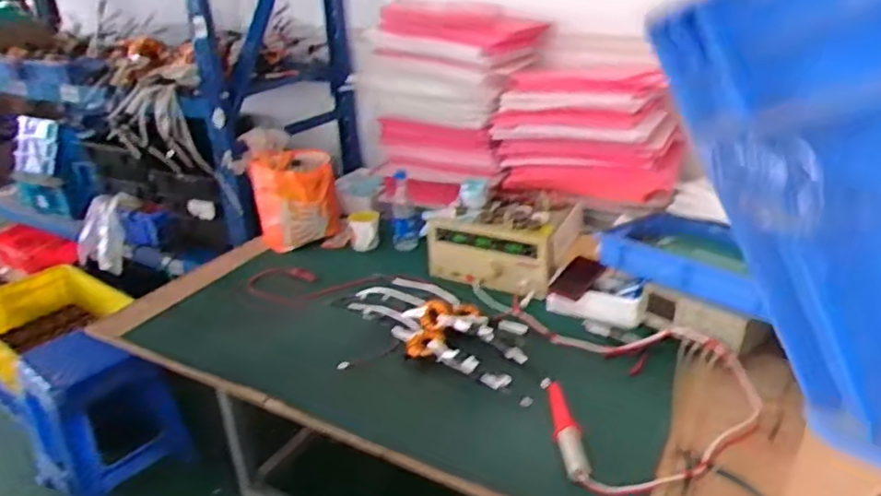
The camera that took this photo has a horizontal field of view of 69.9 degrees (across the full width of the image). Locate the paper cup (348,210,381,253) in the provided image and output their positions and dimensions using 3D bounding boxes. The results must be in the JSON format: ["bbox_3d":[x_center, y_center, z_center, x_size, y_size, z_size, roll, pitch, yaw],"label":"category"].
[{"bbox_3d":[-0.215,-0.046,1.809,0.086,0.105,0.086,-5,27,-7],"label":"paper cup"}]

